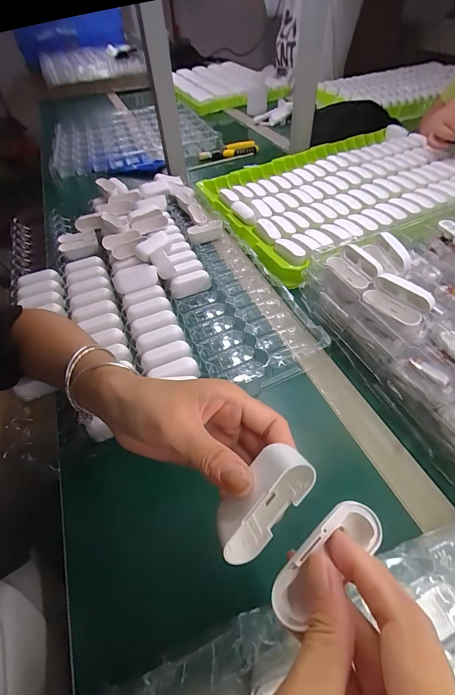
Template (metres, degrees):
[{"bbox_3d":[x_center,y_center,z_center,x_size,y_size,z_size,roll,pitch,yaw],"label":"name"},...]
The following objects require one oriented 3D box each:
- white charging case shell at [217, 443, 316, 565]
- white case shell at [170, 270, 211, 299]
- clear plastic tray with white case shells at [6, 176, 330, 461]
[{"bbox_3d":[0.018,0.084,0.167,0.030,0.027,0.067,36,95,29],"label":"white charging case shell"},{"bbox_3d":[-0.058,-0.097,0.476,0.065,0.027,0.022,-27,54,-14],"label":"white case shell"},{"bbox_3d":[-0.142,-0.132,0.499,0.379,0.043,0.548,-20,52,-10],"label":"clear plastic tray with white case shells"}]

